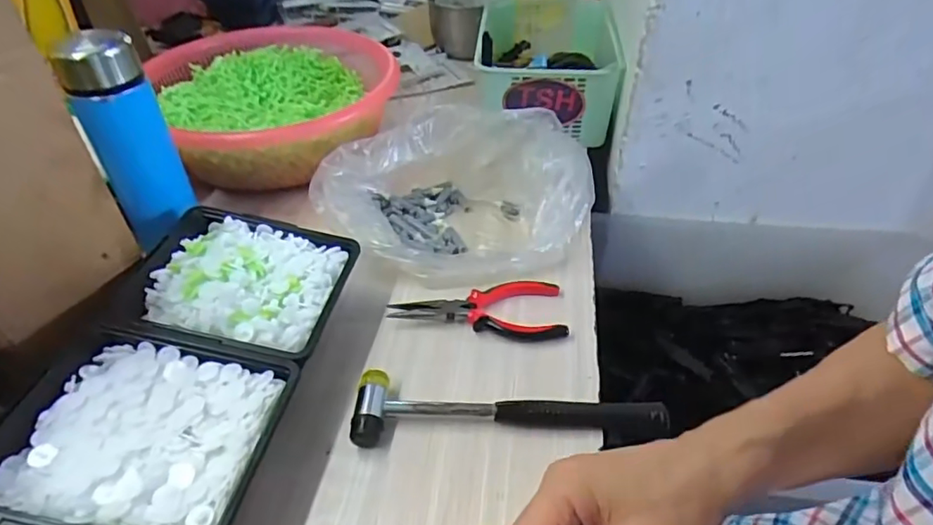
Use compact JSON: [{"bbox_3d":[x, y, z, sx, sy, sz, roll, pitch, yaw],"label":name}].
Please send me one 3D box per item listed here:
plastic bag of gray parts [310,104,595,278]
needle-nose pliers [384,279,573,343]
[{"bbox_3d":[-0.010,-0.080,0.590,0.279,0.095,0.192,0,41,0],"label":"plastic bag of gray parts"},{"bbox_3d":[0.011,0.041,0.516,0.155,0.010,0.066,3,42,-1],"label":"needle-nose pliers"}]

